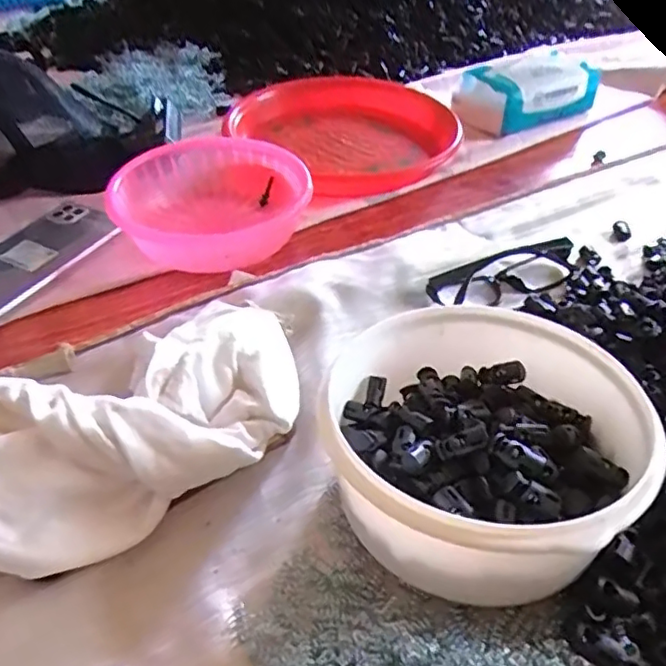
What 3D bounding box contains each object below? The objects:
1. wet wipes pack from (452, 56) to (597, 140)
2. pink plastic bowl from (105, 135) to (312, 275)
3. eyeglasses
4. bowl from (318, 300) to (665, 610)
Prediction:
[{"bbox_3d":[0.226,-0.292,0.731,0.162,0.059,0.093,-21,47,-22],"label":"wet wipes pack"},{"bbox_3d":[-0.121,-0.119,0.590,0.163,0.074,0.203,-28,50,-28],"label":"pink plastic bowl"},{"bbox_3d":[0.140,-0.048,0.486,0.135,0.025,0.041,-18,46,-20],"label":"eyeglasses"},{"bbox_3d":[0.080,0.060,0.325,0.142,0.084,0.155,1,43,-1],"label":"bowl"}]

